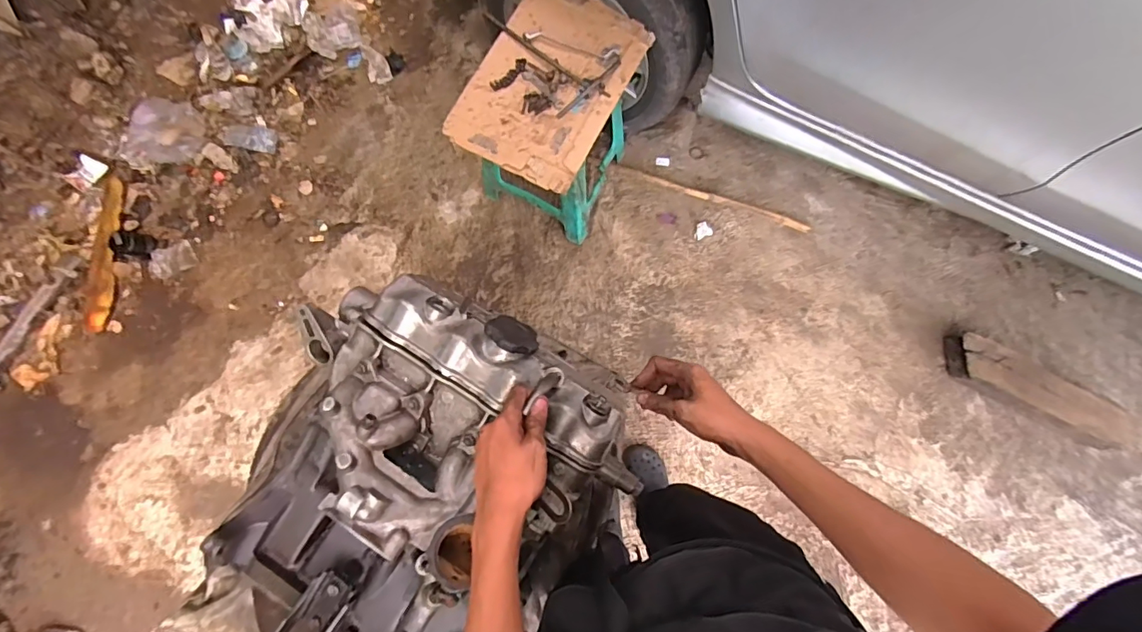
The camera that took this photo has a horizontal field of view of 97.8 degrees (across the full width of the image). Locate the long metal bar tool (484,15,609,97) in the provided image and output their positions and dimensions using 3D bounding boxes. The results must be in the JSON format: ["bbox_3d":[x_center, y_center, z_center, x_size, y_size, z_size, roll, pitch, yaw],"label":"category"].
[{"bbox_3d":[-0.054,-0.535,1.025,0.311,0.014,0.021,34,80,5],"label":"long metal bar tool"}]

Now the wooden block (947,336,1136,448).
[{"bbox_3d":[1.210,0.198,1.279,0.499,0.099,0.138,30,79,9],"label":"wooden block"}]

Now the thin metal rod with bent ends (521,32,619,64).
[{"bbox_3d":[-0.001,-0.555,1.032,0.196,0.021,0.038,14,77,6],"label":"thin metal rod with bent ends"}]

